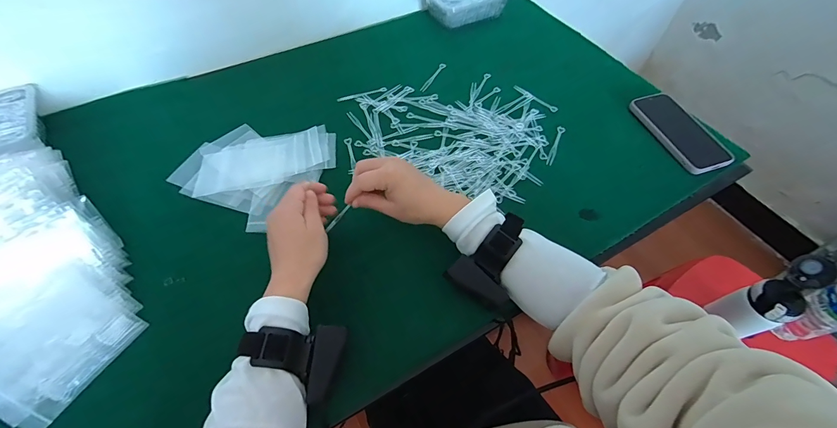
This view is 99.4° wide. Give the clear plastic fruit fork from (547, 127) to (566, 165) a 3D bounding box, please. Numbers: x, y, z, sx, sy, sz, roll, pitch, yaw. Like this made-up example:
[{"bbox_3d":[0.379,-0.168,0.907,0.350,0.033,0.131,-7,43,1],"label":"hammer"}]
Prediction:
[{"bbox_3d":[0.213,-0.108,0.551,0.012,0.006,0.085,23,60,13],"label":"clear plastic fruit fork"}]

